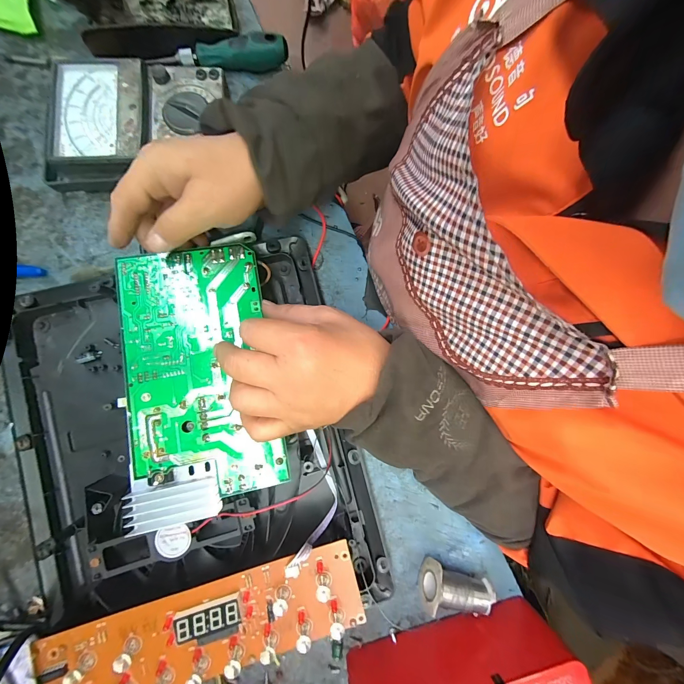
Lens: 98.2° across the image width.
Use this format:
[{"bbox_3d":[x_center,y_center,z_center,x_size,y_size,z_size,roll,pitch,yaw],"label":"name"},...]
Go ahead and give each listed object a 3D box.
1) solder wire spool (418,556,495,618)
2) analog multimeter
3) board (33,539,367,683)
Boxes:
[{"bbox_3d":[0.115,0.251,0.297,0.066,0.039,0.040,19,79,2],"label":"solder wire spool"},{"bbox_3d":[-0.211,-0.225,0.306,0.174,0.041,0.113,-3,79,-2],"label":"analog multimeter"},{"bbox_3d":[-0.108,0.235,0.238,0.249,0.020,0.071,-16,80,-4],"label":"board"}]

